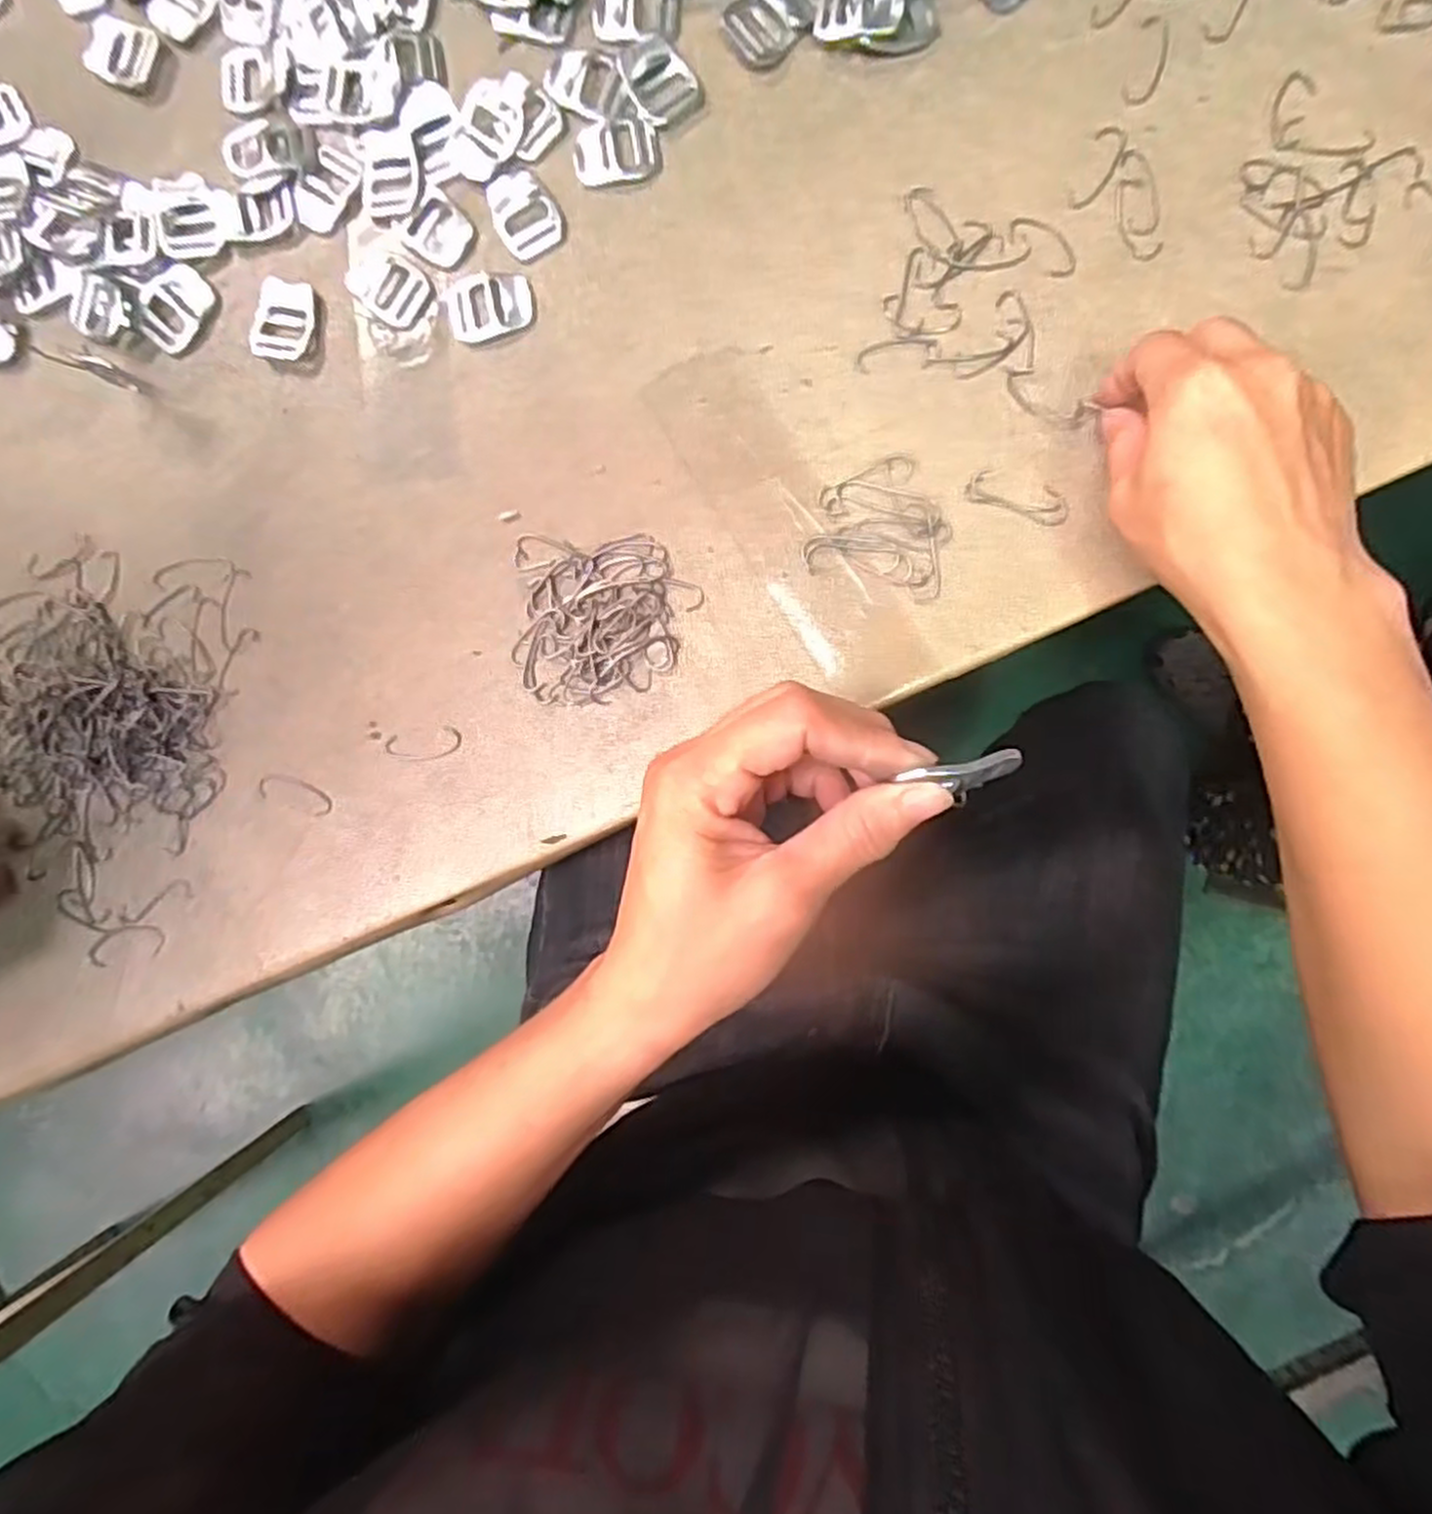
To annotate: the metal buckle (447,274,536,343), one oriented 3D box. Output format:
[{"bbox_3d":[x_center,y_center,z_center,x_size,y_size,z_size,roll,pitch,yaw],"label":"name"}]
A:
[{"bbox_3d":[-0.104,-0.207,0.356,0.040,0.004,0.029,-8,88,6],"label":"metal buckle"}]

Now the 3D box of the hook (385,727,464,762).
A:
[{"bbox_3d":[-0.137,-0.005,0.363,0.037,0.004,0.015,-9,88,6],"label":"hook"}]

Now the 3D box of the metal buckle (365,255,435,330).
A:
[{"bbox_3d":[-0.148,-0.216,0.359,0.028,0.004,0.027,38,93,5],"label":"metal buckle"}]

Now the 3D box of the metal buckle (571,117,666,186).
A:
[{"bbox_3d":[-0.045,-0.276,0.351,0.039,0.004,0.029,-2,89,6],"label":"metal buckle"}]

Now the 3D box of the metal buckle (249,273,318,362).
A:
[{"bbox_3d":[-0.203,-0.206,0.365,0.029,0.005,0.037,13,90,6],"label":"metal buckle"}]

